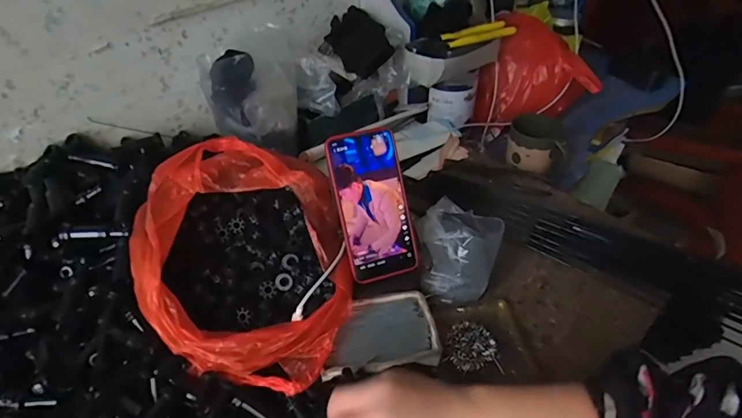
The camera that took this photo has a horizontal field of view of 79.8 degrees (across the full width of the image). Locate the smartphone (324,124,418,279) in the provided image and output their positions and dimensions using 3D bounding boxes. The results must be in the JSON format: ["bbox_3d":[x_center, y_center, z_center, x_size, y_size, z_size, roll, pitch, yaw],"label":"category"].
[{"bbox_3d":[0.003,-0.005,0.491,0.076,0.162,0.017,-16,8,-16],"label":"smartphone"}]

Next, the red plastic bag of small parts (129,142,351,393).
[{"bbox_3d":[-0.135,0.040,0.476,0.226,0.108,0.250,3,42,3],"label":"red plastic bag of small parts"}]

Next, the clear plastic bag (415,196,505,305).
[{"bbox_3d":[0.109,0.047,0.556,0.099,0.075,0.118,11,43,12],"label":"clear plastic bag"}]

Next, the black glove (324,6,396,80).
[{"bbox_3d":[-0.024,-0.293,0.767,0.087,0.020,0.153,-40,57,16],"label":"black glove"}]

